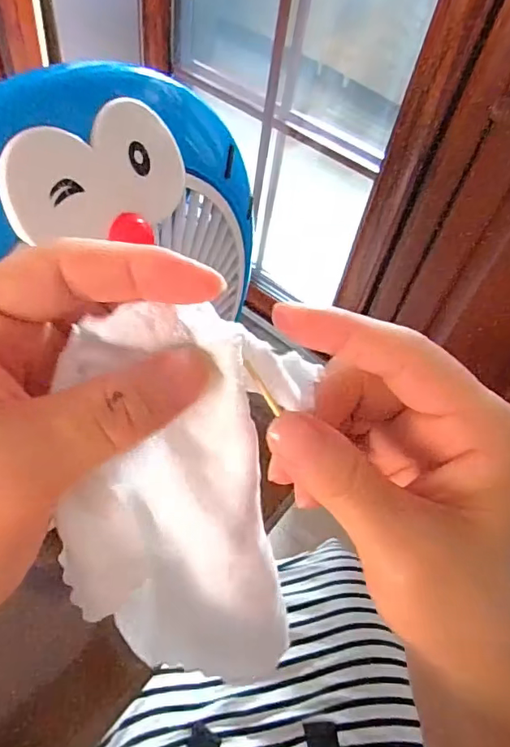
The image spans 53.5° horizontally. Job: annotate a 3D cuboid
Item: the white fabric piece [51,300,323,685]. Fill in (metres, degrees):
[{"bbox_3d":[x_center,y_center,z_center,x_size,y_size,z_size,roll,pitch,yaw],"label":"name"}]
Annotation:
[{"bbox_3d":[-0.024,0.065,0.201,0.083,0.192,0.022,-3,32,-7],"label":"white fabric piece"}]

